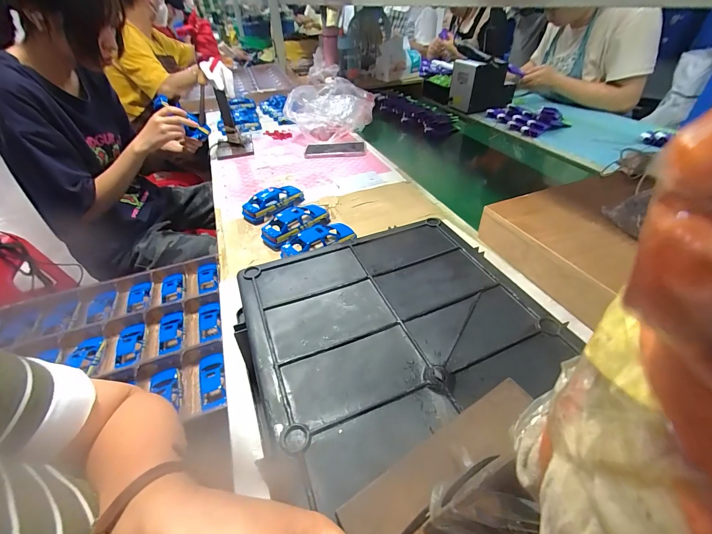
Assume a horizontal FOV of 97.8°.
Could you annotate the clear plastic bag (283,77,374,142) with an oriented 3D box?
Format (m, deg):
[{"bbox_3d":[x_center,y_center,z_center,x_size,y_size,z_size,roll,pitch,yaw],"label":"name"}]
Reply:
[{"bbox_3d":[-0.070,-0.482,0.966,0.243,0.124,0.236,3,42,7],"label":"clear plastic bag"}]

